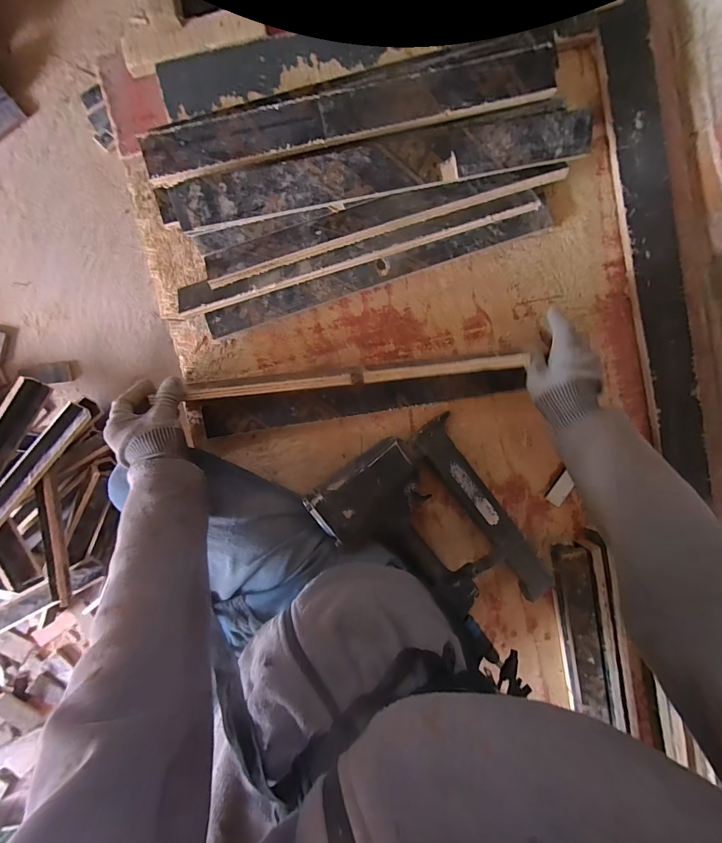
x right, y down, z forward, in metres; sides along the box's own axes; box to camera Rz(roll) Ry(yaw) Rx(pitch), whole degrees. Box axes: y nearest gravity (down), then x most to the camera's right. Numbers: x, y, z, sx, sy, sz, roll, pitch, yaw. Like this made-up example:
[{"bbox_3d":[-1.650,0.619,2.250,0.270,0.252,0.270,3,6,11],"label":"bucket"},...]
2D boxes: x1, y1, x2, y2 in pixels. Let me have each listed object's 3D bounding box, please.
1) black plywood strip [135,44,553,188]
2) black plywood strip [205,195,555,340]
[{"bbox_3d":[-0.015,-0.366,0.434,0.495,0.010,0.059,-14,103,1],"label":"black plywood strip"},{"bbox_3d":[0.025,-0.210,0.512,0.493,0.012,0.034,-19,111,1],"label":"black plywood strip"}]

